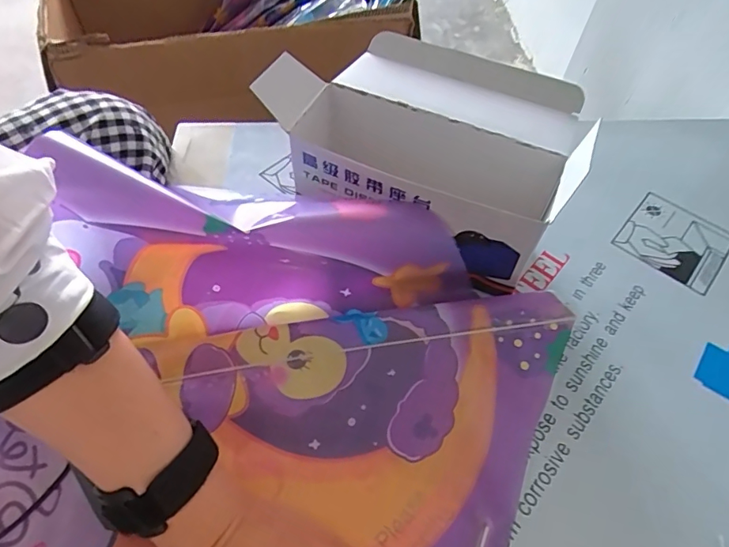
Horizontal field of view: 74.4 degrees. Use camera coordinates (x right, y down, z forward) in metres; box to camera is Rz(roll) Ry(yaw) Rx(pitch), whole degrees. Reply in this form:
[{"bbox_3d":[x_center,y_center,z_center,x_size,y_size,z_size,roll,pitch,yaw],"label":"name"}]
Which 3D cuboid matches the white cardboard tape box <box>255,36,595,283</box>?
[{"bbox_3d":[0.054,-0.115,0.440,0.239,0.103,0.179,22,57,12],"label":"white cardboard tape box"}]

